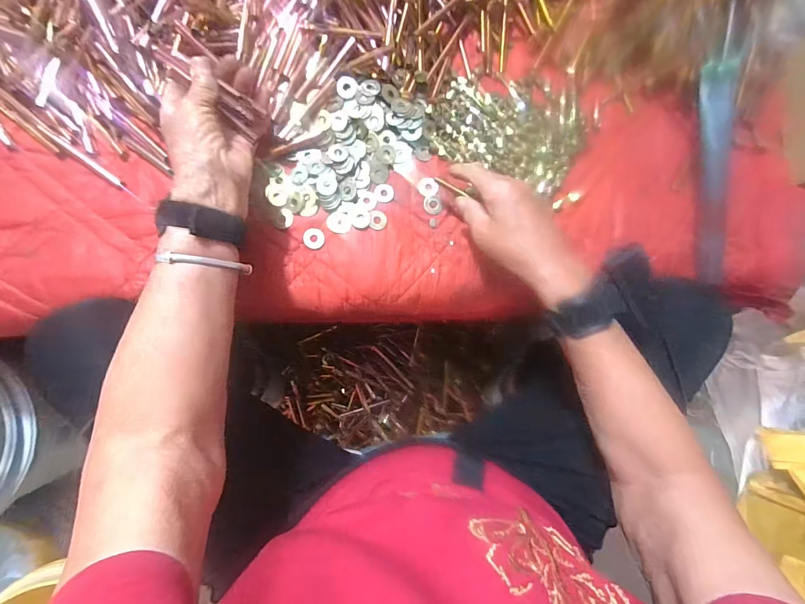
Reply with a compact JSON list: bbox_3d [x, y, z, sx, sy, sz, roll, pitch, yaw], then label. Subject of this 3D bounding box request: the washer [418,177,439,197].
[{"bbox_3d":[0.029,-0.130,0.425,0.023,0.004,0.021,0,86,-5],"label":"washer"}]

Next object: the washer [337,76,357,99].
[{"bbox_3d":[-0.063,-0.243,0.427,0.024,0.004,0.024,0,94,0],"label":"washer"}]

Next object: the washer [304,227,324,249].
[{"bbox_3d":[-0.096,-0.069,0.407,0.022,0.004,0.023,0,86,-5],"label":"washer"}]

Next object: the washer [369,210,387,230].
[{"bbox_3d":[-0.026,-0.091,0.415,0.019,0.004,0.022,-2,86,-5],"label":"washer"}]

